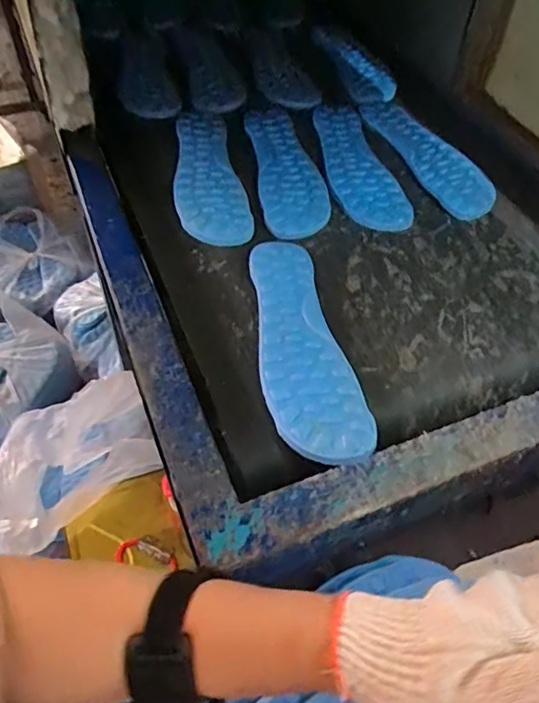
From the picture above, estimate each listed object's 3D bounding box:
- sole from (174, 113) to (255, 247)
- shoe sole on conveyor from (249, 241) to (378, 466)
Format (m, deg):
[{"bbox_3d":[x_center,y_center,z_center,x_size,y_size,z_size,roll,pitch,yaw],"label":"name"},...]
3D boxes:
[{"bbox_3d":[-0.079,-0.226,0.683,0.080,0.008,0.260,-7,53,-9],"label":"sole"},{"bbox_3d":[0.030,-0.011,0.528,0.083,0.016,0.256,-6,53,-7],"label":"shoe sole on conveyor"}]

